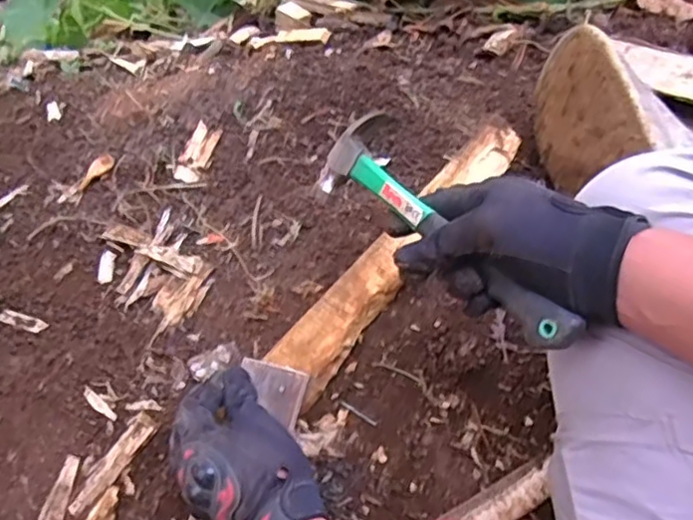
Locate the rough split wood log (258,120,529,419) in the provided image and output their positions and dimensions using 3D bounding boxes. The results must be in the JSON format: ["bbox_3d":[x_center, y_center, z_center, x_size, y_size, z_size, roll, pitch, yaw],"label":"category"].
[{"bbox_3d":[0.049,-0.007,0.641,0.064,0.040,0.354,38,77,12],"label":"rough split wood log"}]

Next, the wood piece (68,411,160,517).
[{"bbox_3d":[-0.215,0.189,0.597,0.023,0.011,0.105,35,77,12],"label":"wood piece"}]

